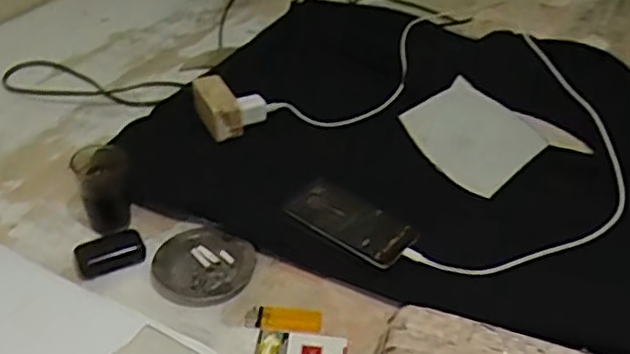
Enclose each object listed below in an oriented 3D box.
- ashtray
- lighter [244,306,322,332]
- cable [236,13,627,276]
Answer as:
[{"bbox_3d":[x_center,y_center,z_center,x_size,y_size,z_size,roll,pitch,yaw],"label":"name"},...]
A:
[{"bbox_3d":[-0.126,0.101,0.734,0.109,0.023,0.110,6,39,5],"label":"ashtray"},{"bbox_3d":[-0.033,0.151,0.681,0.080,0.011,0.024,4,39,3],"label":"lighter"},{"bbox_3d":[0.202,-0.064,0.894,0.457,0.074,0.457,33,49,28],"label":"cable"}]

